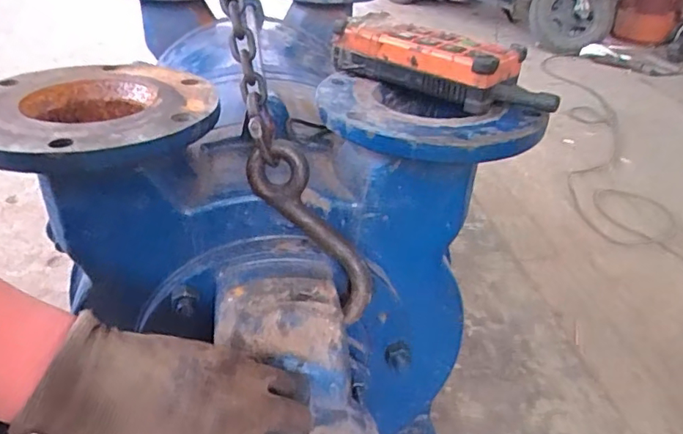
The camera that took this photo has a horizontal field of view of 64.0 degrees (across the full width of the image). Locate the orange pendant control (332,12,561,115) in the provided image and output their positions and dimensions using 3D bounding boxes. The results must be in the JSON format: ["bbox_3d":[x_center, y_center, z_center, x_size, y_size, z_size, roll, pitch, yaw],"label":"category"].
[{"bbox_3d":[0.090,-0.130,0.480,0.201,0.060,0.064,24,38,32],"label":"orange pendant control"}]

